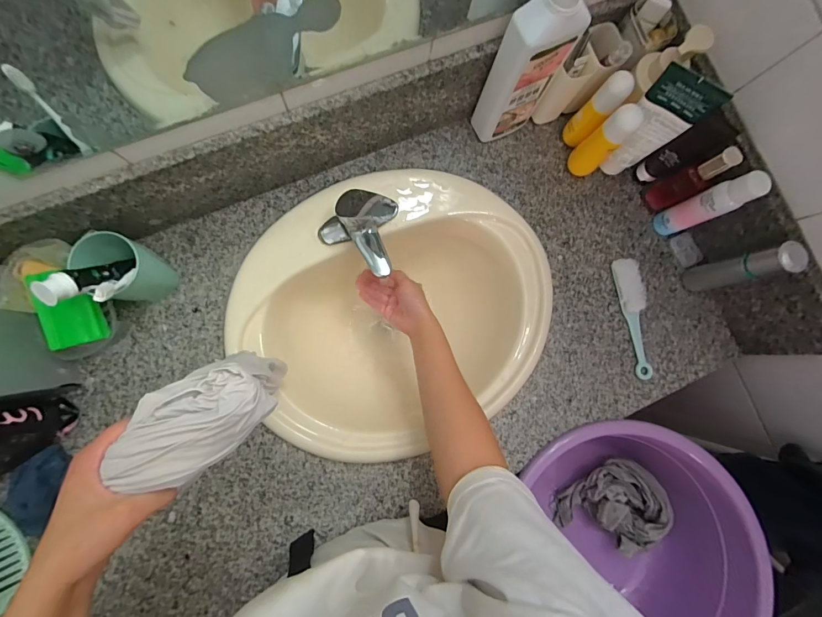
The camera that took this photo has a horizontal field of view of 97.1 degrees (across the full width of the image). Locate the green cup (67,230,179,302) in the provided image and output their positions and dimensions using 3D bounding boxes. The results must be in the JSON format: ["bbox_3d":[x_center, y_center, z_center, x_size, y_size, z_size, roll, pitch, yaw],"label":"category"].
[{"bbox_3d":[-0.410,-0.056,0.522,0.078,0.108,0.083,0,85,-5],"label":"green cup"}]

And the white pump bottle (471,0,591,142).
[{"bbox_3d":[0.169,-0.346,0.503,0.096,0.307,0.049,-27,88,-7],"label":"white pump bottle"}]

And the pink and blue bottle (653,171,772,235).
[{"bbox_3d":[0.464,-0.160,0.577,0.041,0.168,0.044,0,85,-5],"label":"pink and blue bottle"}]

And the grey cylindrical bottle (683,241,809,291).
[{"bbox_3d":[0.507,-0.061,0.568,0.034,0.170,0.038,-27,88,-7],"label":"grey cylindrical bottle"}]

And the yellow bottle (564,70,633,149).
[{"bbox_3d":[0.294,-0.313,0.583,0.040,0.130,0.044,0,85,-5],"label":"yellow bottle"}]

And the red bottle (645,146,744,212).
[{"bbox_3d":[0.443,-0.201,0.581,0.033,0.156,0.044,-31,88,-7],"label":"red bottle"}]

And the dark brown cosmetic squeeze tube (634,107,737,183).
[{"bbox_3d":[0.434,-0.248,0.585,0.039,0.141,0.054,-34,89,-7],"label":"dark brown cosmetic squeeze tube"}]

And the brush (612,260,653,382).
[{"bbox_3d":[0.391,0.015,0.625,0.044,0.020,0.205,-9,86,-6],"label":"brush"}]

